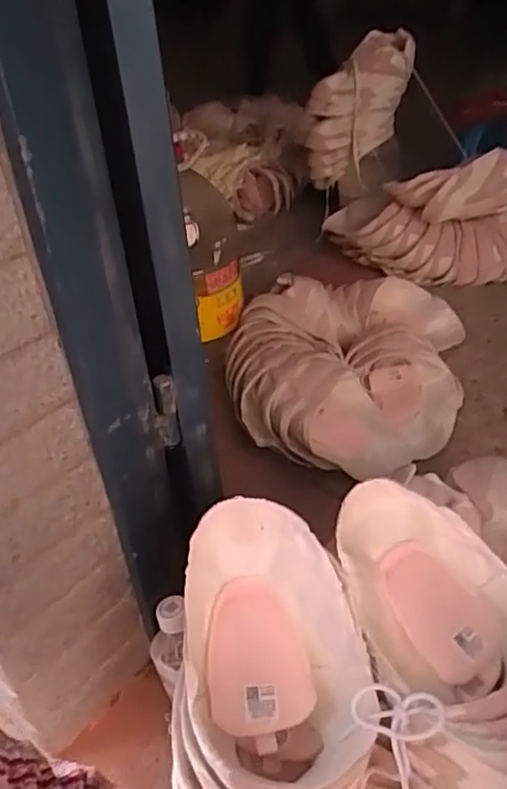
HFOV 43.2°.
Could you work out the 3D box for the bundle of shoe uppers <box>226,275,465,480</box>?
[{"bbox_3d":[0.164,-0.065,1.130,0.374,0.122,0.475,8,40,14],"label":"bundle of shoe uppers"}]

